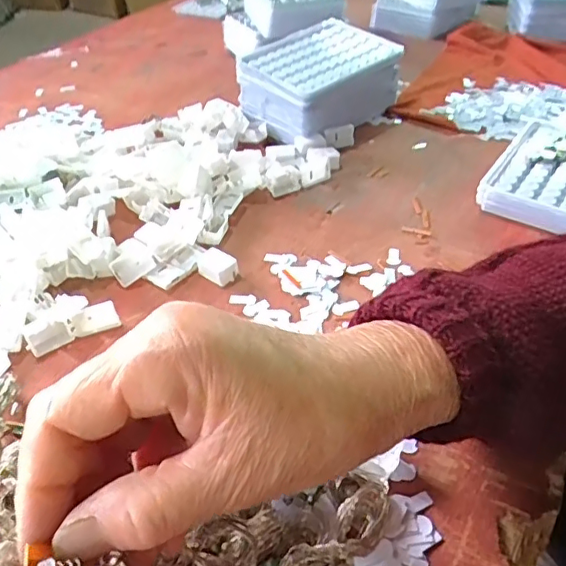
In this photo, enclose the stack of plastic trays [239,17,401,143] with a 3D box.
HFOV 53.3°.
[{"bbox_3d":[0.037,-0.190,0.537,0.104,0.064,0.138,30,53,33],"label":"stack of plastic trays"}]

